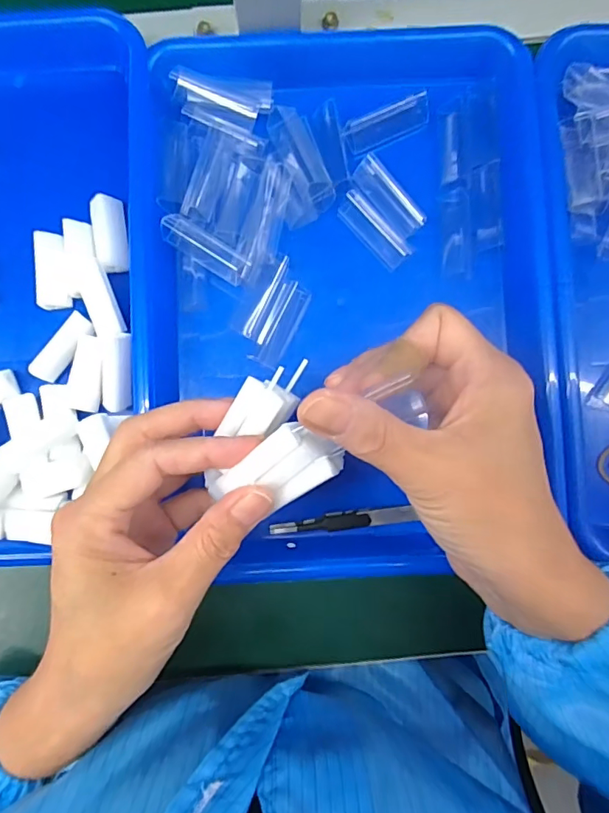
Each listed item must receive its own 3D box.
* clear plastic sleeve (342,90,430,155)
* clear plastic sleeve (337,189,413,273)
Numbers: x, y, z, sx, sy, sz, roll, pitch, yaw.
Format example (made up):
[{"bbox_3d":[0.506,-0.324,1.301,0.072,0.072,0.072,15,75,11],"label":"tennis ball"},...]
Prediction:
[{"bbox_3d":[0.054,-0.183,0.312,0.058,0.008,0.020,-28,87,-2],"label":"clear plastic sleeve"},{"bbox_3d":[0.045,-0.114,0.313,0.020,0.004,0.053,-44,87,-3],"label":"clear plastic sleeve"}]

